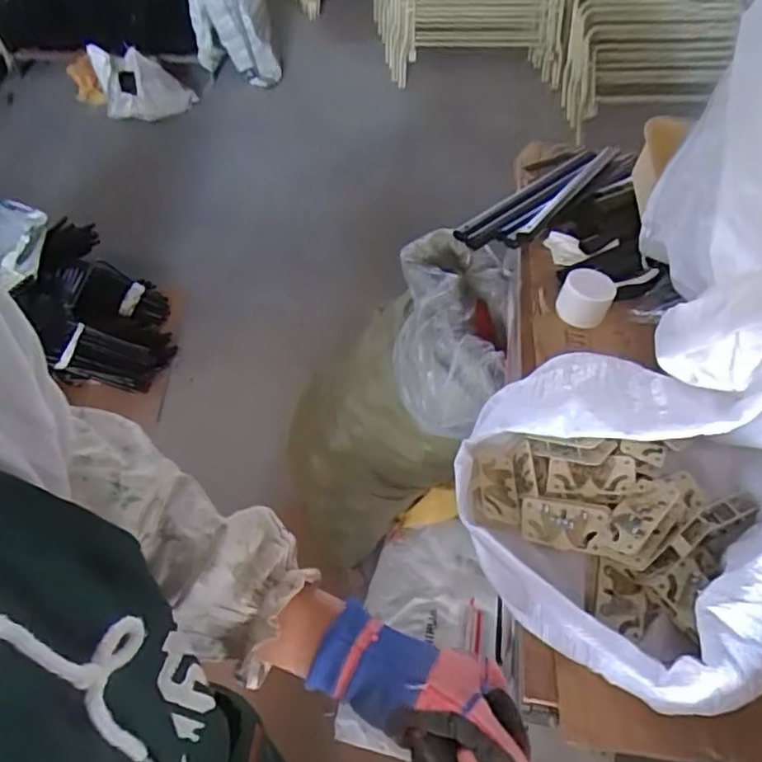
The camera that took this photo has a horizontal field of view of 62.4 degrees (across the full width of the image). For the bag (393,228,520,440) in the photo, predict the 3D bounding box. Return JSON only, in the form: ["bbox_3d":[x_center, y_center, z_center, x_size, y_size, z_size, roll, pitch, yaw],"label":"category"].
[{"bbox_3d":[0.145,-0.106,1.271,0.226,0.188,0.425,4,48,4],"label":"bag"}]

